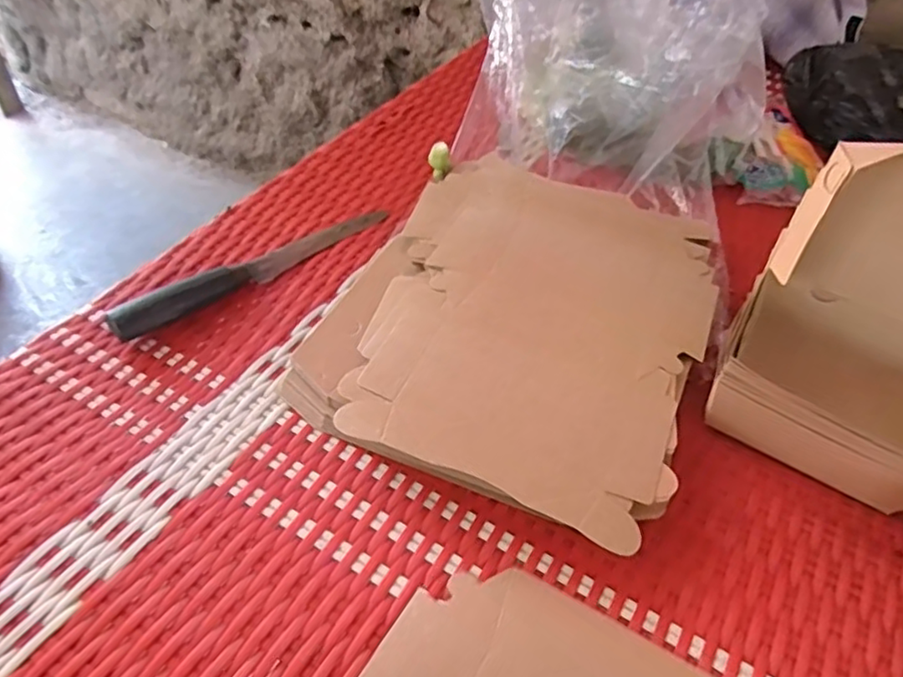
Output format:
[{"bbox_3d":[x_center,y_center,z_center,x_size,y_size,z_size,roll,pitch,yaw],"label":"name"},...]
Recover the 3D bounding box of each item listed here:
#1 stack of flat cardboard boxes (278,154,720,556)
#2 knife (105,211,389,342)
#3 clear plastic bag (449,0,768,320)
[{"bbox_3d":[0.056,-0.023,0.498,0.261,0.034,0.336,19,48,12],"label":"stack of flat cardboard boxes"},{"bbox_3d":[-0.153,-0.064,0.523,0.245,0.022,0.028,-32,57,-30],"label":"knife"},{"bbox_3d":[0.172,-0.279,0.610,0.271,0.223,0.226,29,51,21],"label":"clear plastic bag"}]

